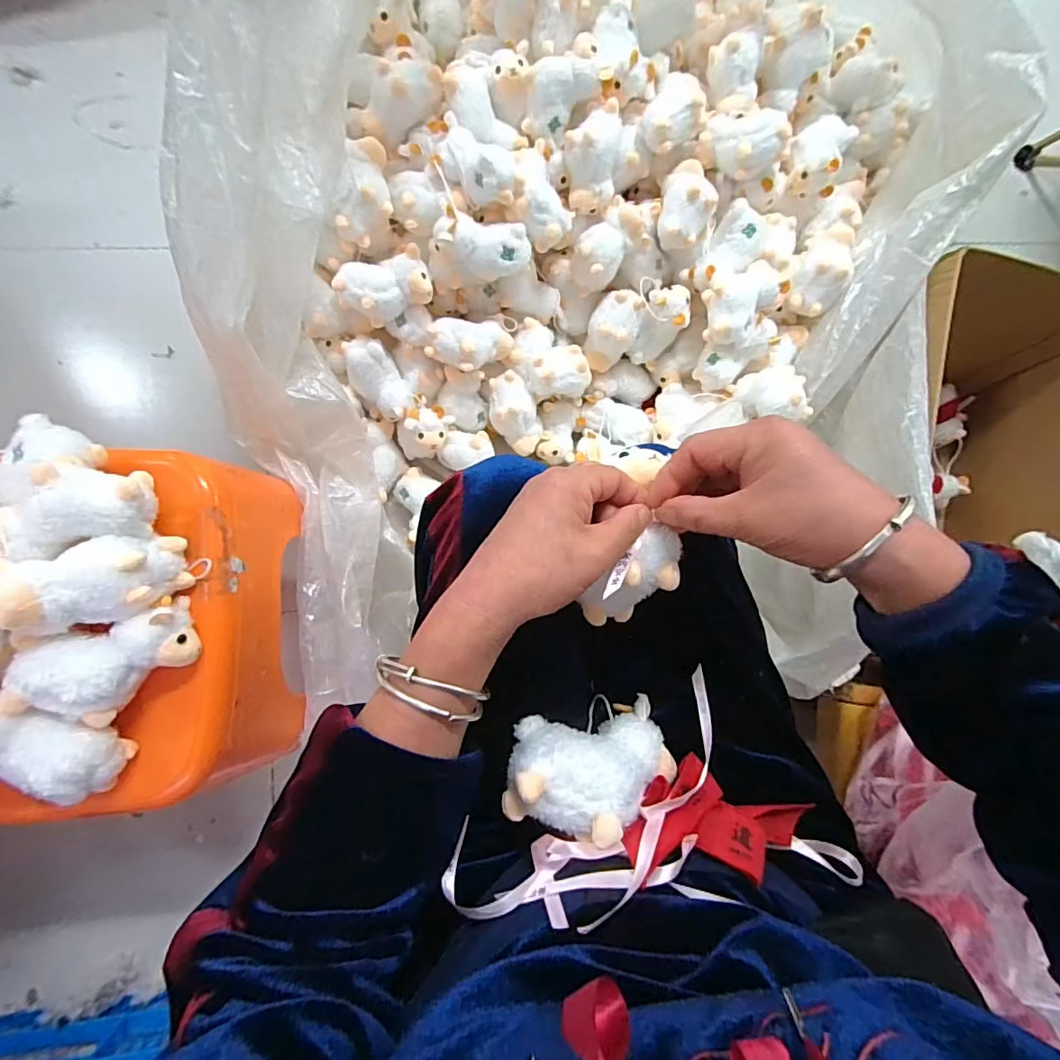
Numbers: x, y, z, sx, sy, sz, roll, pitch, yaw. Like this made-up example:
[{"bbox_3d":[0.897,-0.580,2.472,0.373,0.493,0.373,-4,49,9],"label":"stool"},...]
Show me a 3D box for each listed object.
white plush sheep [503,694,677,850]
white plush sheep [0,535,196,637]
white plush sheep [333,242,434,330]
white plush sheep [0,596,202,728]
[{"bbox_3d":[0.043,0.163,0.354,0.123,0.059,0.071,-6,83,-7],"label":"white plush sheep"},{"bbox_3d":[-0.349,0.042,0.415,0.109,0.083,0.067,-19,85,-8],"label":"white plush sheep"},{"bbox_3d":[-0.193,-0.319,0.684,0.124,0.060,0.068,-14,84,-8],"label":"white plush sheep"},{"bbox_3d":[-0.336,0.111,0.421,0.119,0.058,0.075,-25,86,-9],"label":"white plush sheep"}]

